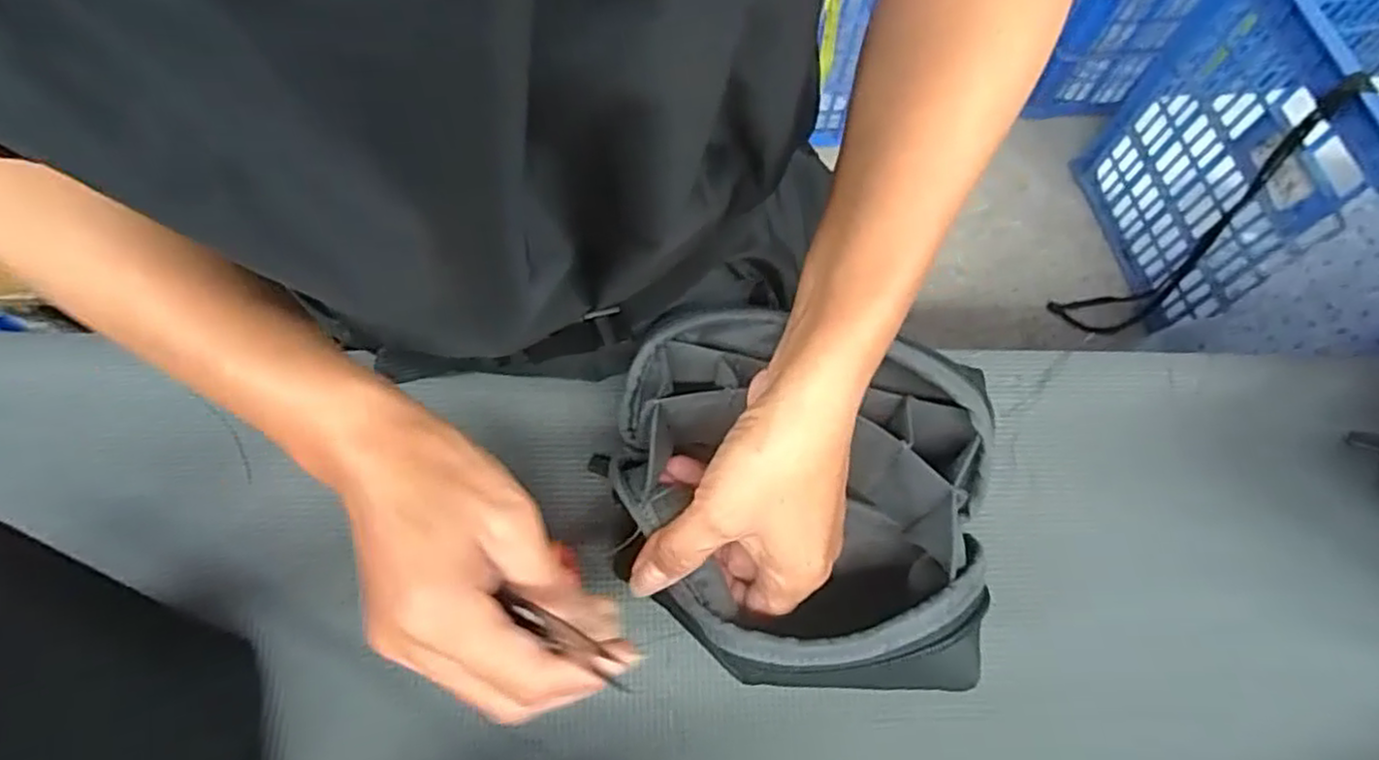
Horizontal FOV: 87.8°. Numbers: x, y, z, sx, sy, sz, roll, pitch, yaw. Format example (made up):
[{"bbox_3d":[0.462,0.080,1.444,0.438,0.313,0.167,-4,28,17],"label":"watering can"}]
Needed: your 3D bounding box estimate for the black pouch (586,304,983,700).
[{"bbox_3d":[0.043,0.051,0.313,0.161,0.070,0.146,13,67,3],"label":"black pouch"}]

